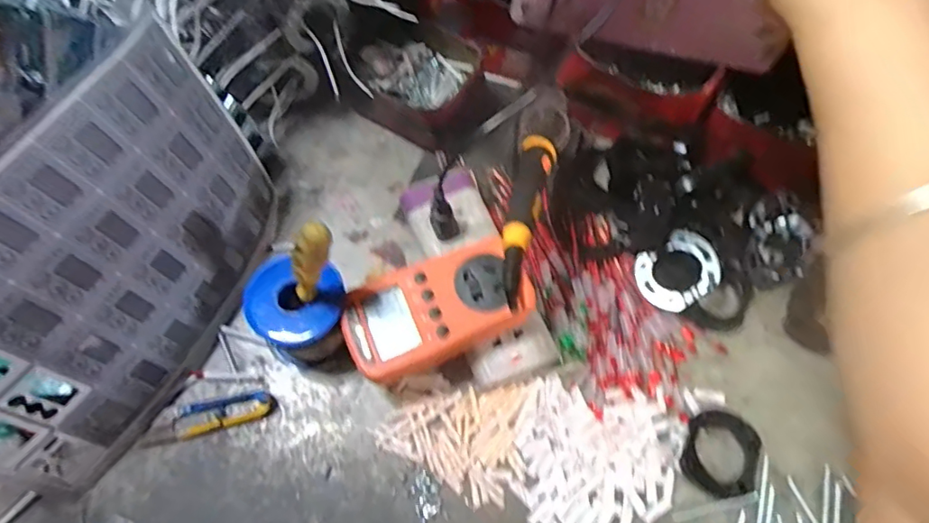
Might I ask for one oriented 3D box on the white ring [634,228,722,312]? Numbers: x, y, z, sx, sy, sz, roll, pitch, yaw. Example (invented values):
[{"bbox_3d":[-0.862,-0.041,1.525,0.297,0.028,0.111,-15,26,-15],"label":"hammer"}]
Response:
[{"bbox_3d":[0.163,0.008,0.414,0.061,0.004,0.052,-38,66,9],"label":"white ring"}]

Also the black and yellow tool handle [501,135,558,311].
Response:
[{"bbox_3d":[0.039,-0.031,0.336,0.023,0.015,0.138,12,49,5],"label":"black and yellow tool handle"}]

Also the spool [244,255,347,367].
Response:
[{"bbox_3d":[-0.112,0.037,0.385,0.064,0.069,0.057,14,67,5],"label":"spool"}]

